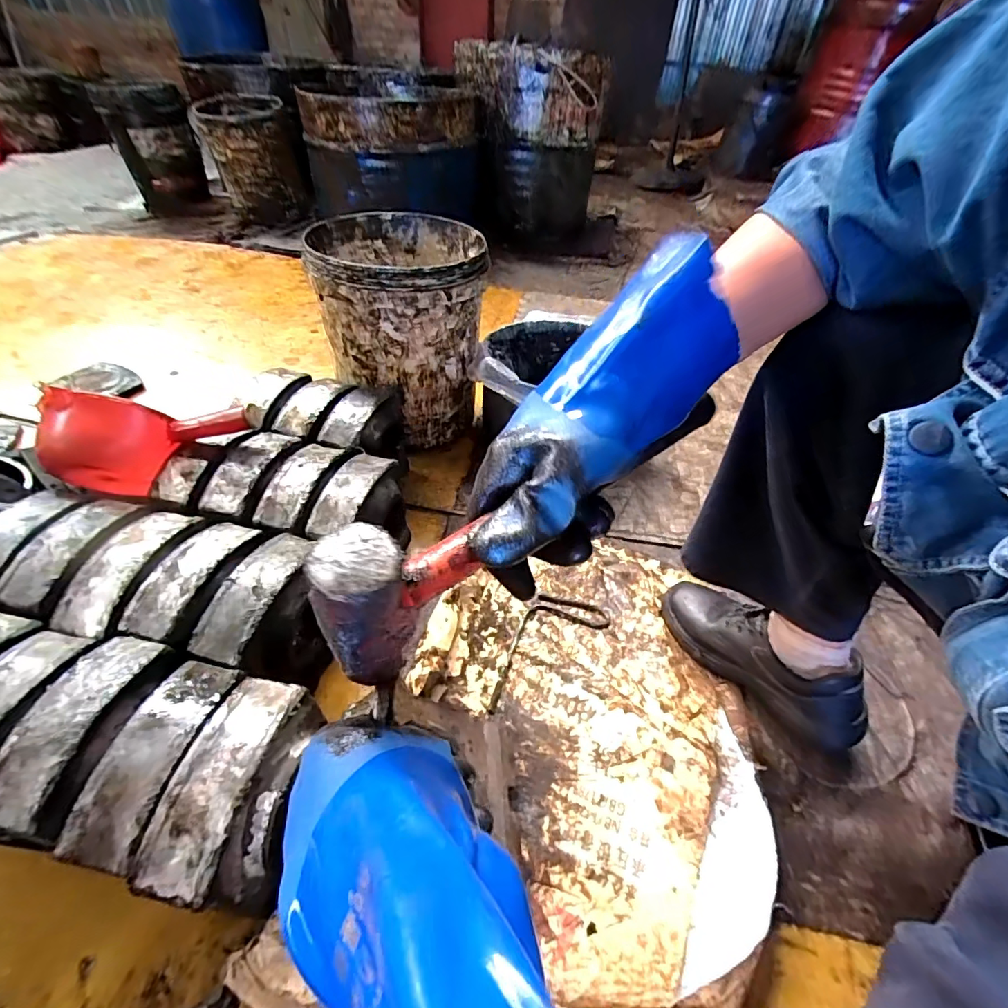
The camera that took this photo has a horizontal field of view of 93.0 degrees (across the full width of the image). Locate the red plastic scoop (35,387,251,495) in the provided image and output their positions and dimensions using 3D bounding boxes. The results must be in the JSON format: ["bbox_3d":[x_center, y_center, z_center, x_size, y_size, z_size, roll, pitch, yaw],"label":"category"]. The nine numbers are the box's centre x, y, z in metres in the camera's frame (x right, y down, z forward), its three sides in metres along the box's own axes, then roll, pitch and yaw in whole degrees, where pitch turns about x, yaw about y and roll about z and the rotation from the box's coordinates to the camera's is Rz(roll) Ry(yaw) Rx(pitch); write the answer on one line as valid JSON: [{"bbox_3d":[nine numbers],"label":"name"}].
[{"bbox_3d":[-0.462,-0.074,0.632,0.238,0.136,0.071,-4,45,-8],"label":"red plastic scoop"}]

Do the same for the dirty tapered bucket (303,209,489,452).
[{"bbox_3d":[-0.176,-0.315,0.874,0.276,0.304,0.265,-4,45,-8],"label":"dirty tapered bucket"}]

